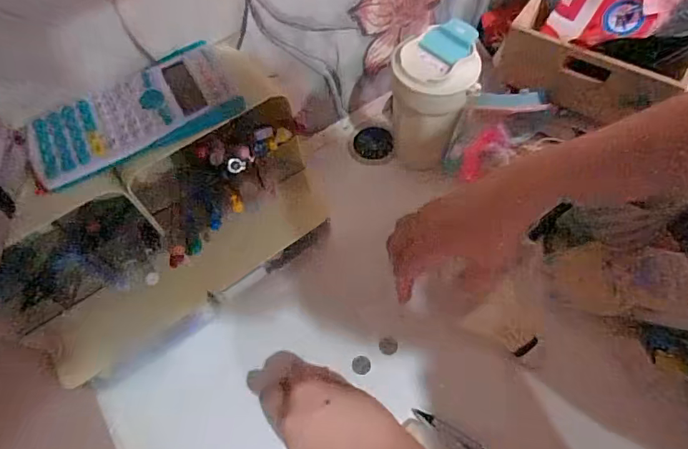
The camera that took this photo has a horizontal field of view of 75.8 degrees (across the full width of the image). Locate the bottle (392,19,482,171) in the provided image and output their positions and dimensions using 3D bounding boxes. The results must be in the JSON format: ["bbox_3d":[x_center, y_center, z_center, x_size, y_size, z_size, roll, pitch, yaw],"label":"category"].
[{"bbox_3d":[0.099,-0.123,0.497,0.089,0.159,0.099,-4,61,2],"label":"bottle"}]

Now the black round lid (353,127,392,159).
[{"bbox_3d":[0.039,-0.108,0.583,0.049,0.008,0.046,-2,61,3],"label":"black round lid"}]

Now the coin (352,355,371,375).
[{"bbox_3d":[0.018,0.143,0.451,0.019,0.004,0.019,-2,61,3],"label":"coin"}]

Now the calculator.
[{"bbox_3d":[-0.157,-0.086,0.340,0.160,0.022,0.083,-26,62,-10],"label":"calculator"}]

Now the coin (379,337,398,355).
[{"bbox_3d":[0.046,0.126,0.458,0.019,0.004,0.018,3,61,6],"label":"coin"}]

